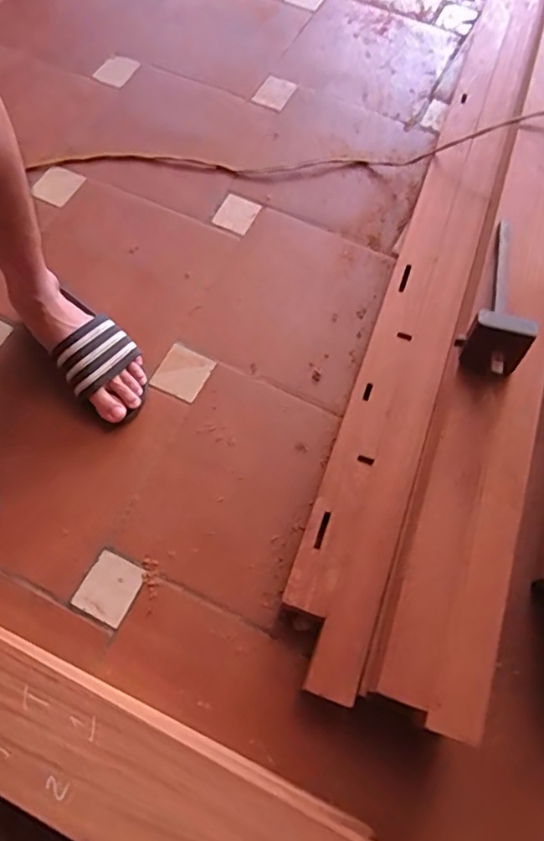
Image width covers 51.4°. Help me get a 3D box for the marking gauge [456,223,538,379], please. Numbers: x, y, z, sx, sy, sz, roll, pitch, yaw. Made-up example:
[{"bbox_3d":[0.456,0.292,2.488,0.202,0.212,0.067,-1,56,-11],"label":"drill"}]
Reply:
[{"bbox_3d":[0.301,-0.164,0.712,0.068,0.053,0.255,21,69,8],"label":"marking gauge"}]

